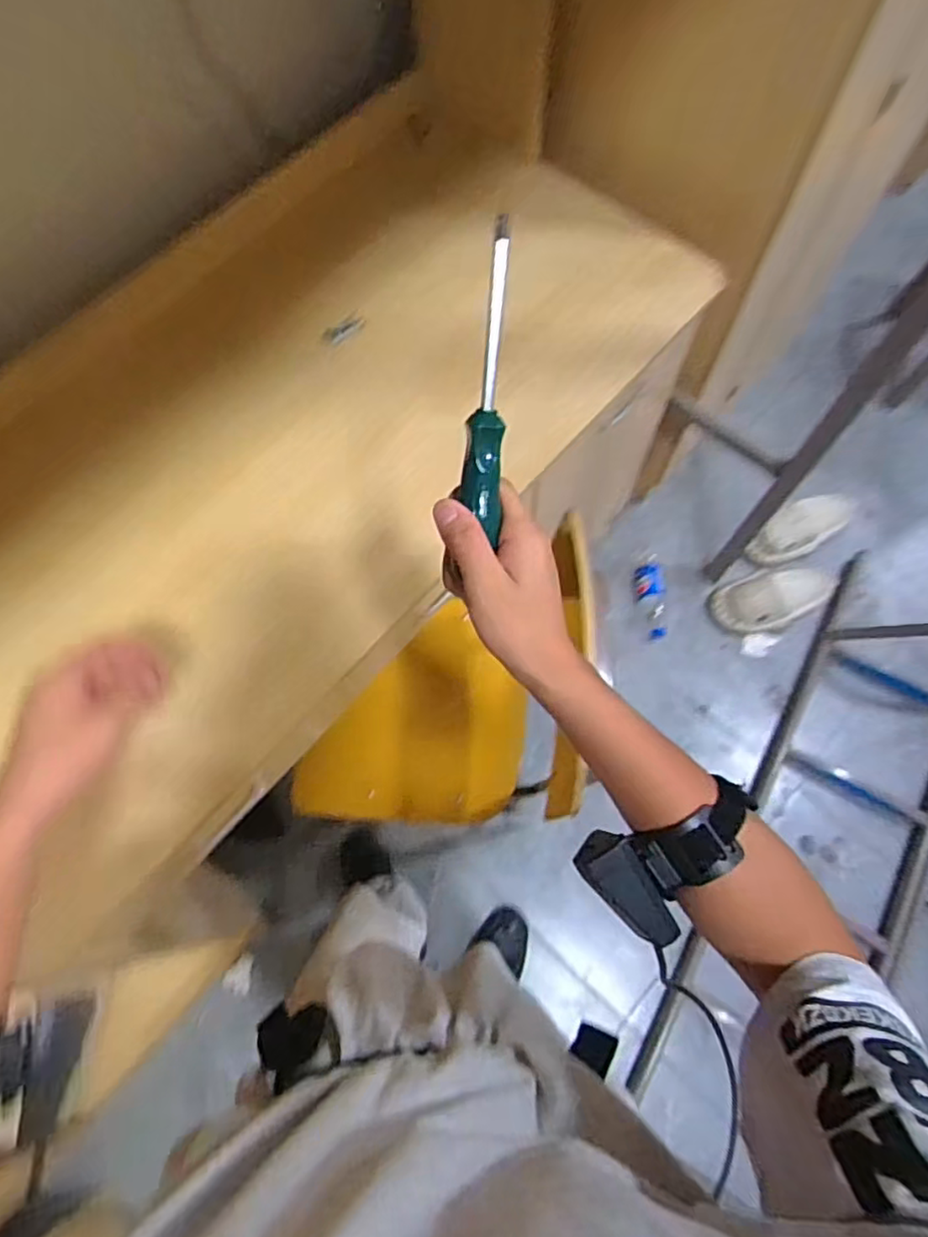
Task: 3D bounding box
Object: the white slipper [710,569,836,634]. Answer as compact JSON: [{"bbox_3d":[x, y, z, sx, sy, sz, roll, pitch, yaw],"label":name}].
[{"bbox_3d":[0.709,-0.049,1.486,0.286,0.061,0.156,-21,71,-5],"label":"white slipper"}]

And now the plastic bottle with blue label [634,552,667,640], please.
[{"bbox_3d":[0.431,-0.063,1.529,0.081,0.071,0.216,-2,70,2],"label":"plastic bottle with blue label"}]

